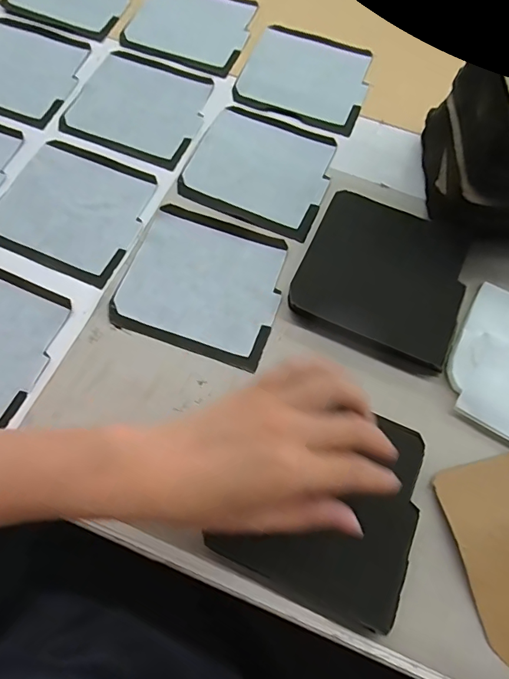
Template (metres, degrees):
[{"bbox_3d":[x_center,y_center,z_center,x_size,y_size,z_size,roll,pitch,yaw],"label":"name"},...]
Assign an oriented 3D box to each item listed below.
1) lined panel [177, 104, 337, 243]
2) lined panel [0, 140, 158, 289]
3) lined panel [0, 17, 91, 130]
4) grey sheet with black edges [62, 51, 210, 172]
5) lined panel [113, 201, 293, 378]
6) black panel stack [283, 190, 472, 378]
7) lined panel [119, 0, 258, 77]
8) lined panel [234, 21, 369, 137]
[{"bbox_3d":[0.008,-0.172,0.443,0.134,0.007,0.129,22,71,7],"label":"lined panel"},{"bbox_3d":[-0.169,-0.126,0.421,0.133,0.008,0.128,22,71,8],"label":"lined panel"},{"bbox_3d":[-0.254,-0.295,0.484,0.132,0.004,0.133,21,71,7],"label":"lined panel"},{"bbox_3d":[-0.118,-0.244,0.468,0.133,0.006,0.123,22,71,7],"label":"grey sheet with black edges"},{"bbox_3d":[-0.043,-0.051,0.392,0.132,0.006,0.127,18,70,6],"label":"lined panel"},{"bbox_3d":[0.113,-0.054,0.390,0.137,0.016,0.140,24,71,8],"label":"black panel stack"},{"bbox_3d":[-0.068,-0.361,0.507,0.128,0.013,0.123,21,71,7],"label":"lined panel"},{"bbox_3d":[0.058,-0.291,0.486,0.132,0.004,0.126,20,70,7],"label":"lined panel"}]

